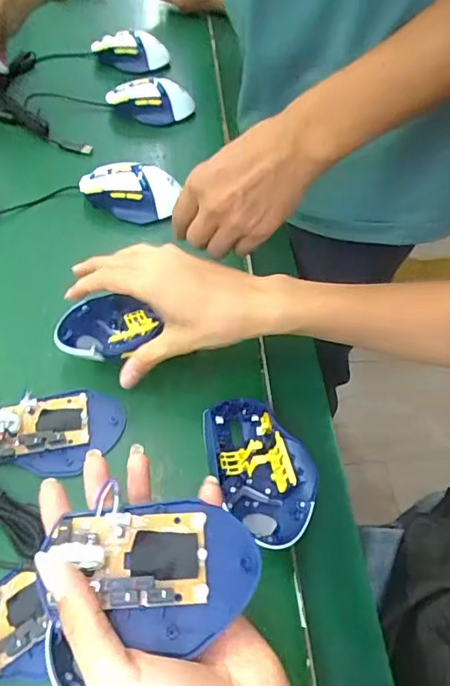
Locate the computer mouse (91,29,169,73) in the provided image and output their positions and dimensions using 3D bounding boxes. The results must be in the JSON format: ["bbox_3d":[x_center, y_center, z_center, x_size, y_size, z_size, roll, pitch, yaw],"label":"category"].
[{"bbox_3d":[-0.147,-0.451,0.759,0.117,0.048,0.062,-7,53,-7],"label":"computer mouse"}]

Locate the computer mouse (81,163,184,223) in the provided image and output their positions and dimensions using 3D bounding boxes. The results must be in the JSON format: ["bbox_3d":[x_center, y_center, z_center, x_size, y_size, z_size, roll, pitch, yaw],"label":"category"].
[{"bbox_3d":[-0.113,-0.176,0.563,0.109,0.042,0.055,11,53,7],"label":"computer mouse"}]

